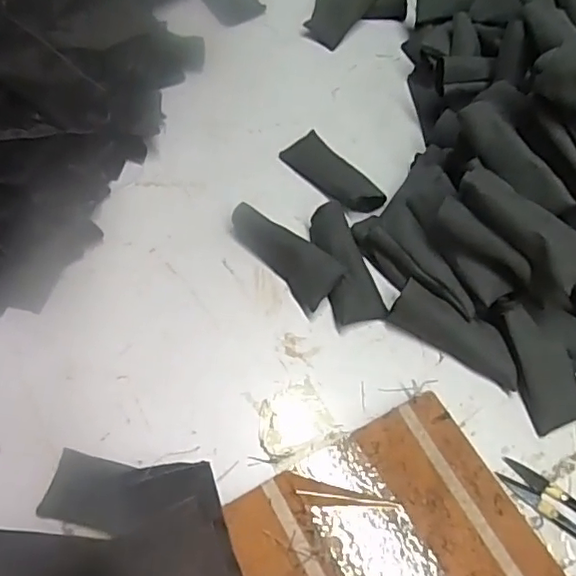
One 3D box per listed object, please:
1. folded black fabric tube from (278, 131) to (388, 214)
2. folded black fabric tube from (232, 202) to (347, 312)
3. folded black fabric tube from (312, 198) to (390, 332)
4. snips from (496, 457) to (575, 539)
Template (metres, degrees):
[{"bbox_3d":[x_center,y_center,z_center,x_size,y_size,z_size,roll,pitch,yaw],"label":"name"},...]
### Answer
[{"bbox_3d":[0.040,-0.104,0.523,0.036,0.019,0.105,-34,65,-19],"label":"folded black fabric tube"},{"bbox_3d":[-0.004,-0.030,0.471,0.039,0.031,0.104,-40,68,-21],"label":"folded black fabric tube"},{"bbox_3d":[0.044,-0.021,0.469,0.038,0.024,0.103,-14,61,-9],"label":"folded black fabric tube"},{"bbox_3d":[0.188,0.151,0.382,0.101,0.005,0.023,37,66,19],"label":"snips"}]

